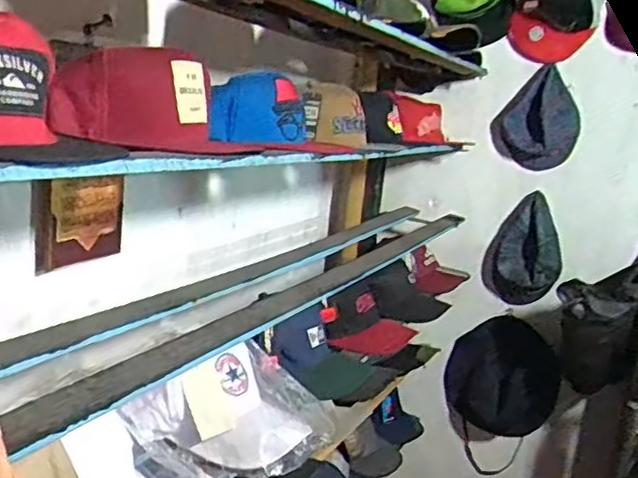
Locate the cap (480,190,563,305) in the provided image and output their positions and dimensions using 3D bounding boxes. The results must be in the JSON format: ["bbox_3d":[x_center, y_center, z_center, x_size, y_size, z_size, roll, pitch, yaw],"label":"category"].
[{"bbox_3d":[0.472,0.027,1.515,0.164,0.251,0.096,10,12,20],"label":"cap"}]

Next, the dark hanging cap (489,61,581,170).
[{"bbox_3d":[0.494,-0.276,1.485,0.175,0.216,0.138,11,12,25],"label":"dark hanging cap"}]

